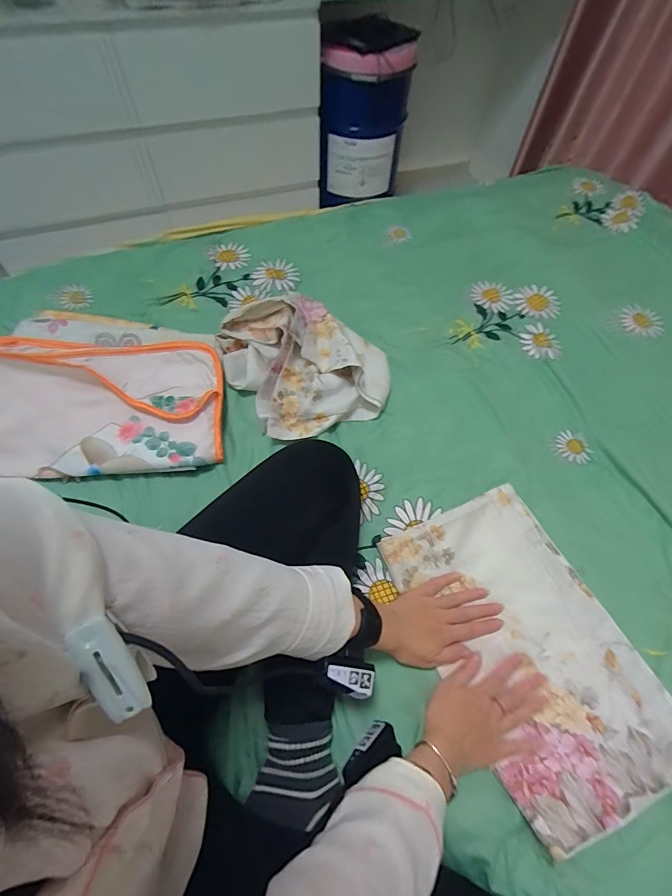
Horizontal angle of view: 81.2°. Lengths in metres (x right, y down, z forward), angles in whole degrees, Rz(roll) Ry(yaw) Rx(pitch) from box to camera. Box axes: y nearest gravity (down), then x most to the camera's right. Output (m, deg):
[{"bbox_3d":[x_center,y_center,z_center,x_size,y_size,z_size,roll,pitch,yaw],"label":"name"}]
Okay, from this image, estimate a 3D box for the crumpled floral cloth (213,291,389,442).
[{"bbox_3d":[-0.046,-0.158,0.659,0.252,0.093,0.246,-27,65,-15],"label":"crumpled floral cloth"}]

